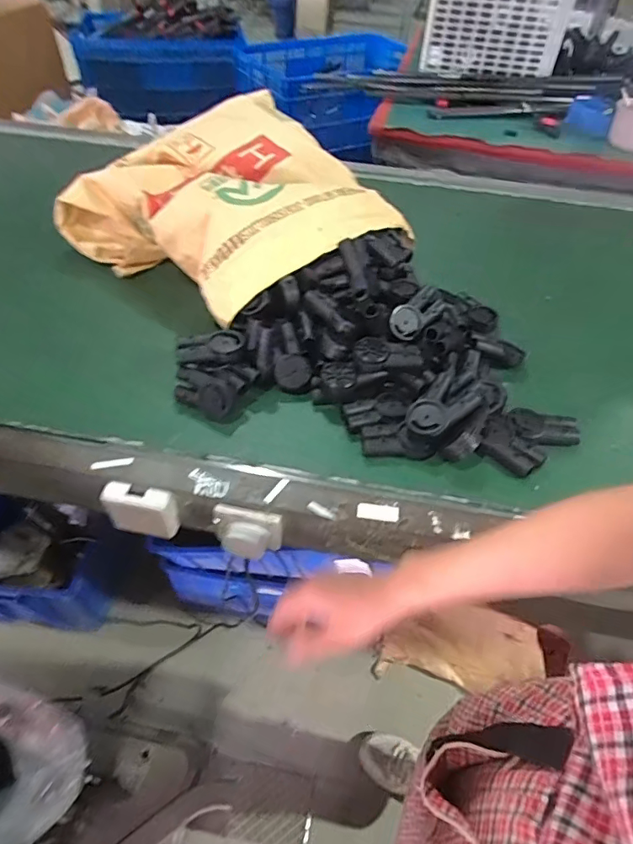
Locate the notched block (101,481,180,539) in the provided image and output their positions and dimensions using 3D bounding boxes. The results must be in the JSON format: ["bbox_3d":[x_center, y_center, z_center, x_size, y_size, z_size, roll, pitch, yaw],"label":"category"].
[{"bbox_3d":[-0.228,0.117,0.653,0.089,0.073,0.031,8,49,3],"label":"notched block"}]

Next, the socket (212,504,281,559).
[{"bbox_3d":[-0.090,0.143,0.641,0.087,0.066,0.035,8,49,3],"label":"socket"}]

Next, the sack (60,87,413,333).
[{"bbox_3d":[-0.147,-0.399,0.913,0.494,0.191,0.409,33,55,23],"label":"sack"}]

